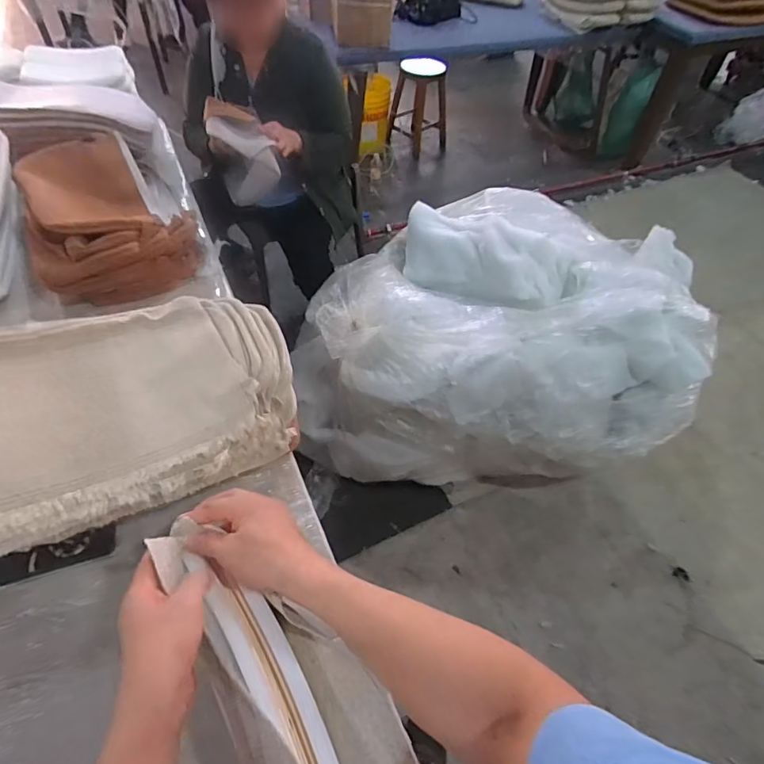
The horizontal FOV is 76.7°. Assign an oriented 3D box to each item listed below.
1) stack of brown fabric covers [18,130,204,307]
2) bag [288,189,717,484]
[{"bbox_3d":[-0.602,-0.380,1.083,0.314,0.139,0.446,-19,55,-17],"label":"stack of brown fabric covers"},{"bbox_3d":[0.333,-0.205,1.622,1.154,0.531,0.998,3,51,-1],"label":"bag"}]

